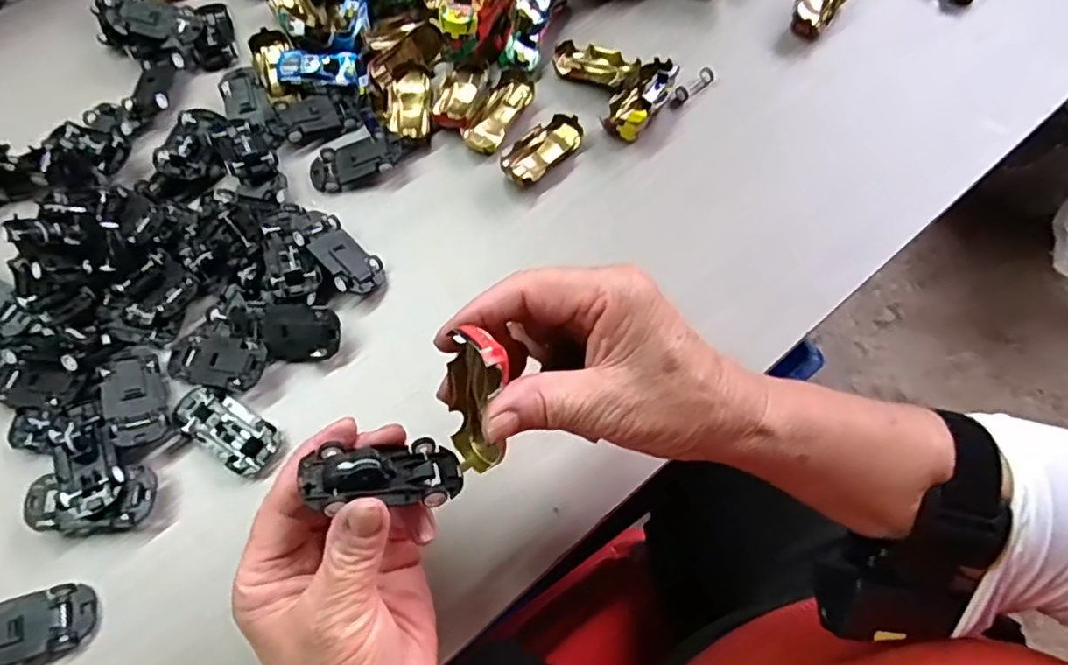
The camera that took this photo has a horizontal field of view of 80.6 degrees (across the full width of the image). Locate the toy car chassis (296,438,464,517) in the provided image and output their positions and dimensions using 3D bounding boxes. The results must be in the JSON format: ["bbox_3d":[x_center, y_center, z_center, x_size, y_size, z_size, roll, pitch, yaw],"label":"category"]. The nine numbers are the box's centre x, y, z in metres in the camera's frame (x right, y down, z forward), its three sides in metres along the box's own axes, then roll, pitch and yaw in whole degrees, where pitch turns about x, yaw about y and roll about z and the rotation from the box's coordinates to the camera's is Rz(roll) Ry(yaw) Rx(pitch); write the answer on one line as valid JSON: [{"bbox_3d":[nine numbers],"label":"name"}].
[{"bbox_3d":[-0.061,0.058,0.260,0.061,0.016,0.028,3,65,-26],"label":"toy car chassis"}]

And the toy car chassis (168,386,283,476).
[{"bbox_3d":[-0.175,0.051,0.351,0.067,0.013,0.030,32,72,14],"label":"toy car chassis"}]

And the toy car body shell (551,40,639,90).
[{"bbox_3d":[0.043,-0.192,0.454,0.065,0.013,0.030,25,70,11],"label":"toy car body shell"}]

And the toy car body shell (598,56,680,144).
[{"bbox_3d":[0.074,-0.165,0.435,0.032,0.025,0.063,30,70,12],"label":"toy car body shell"}]

